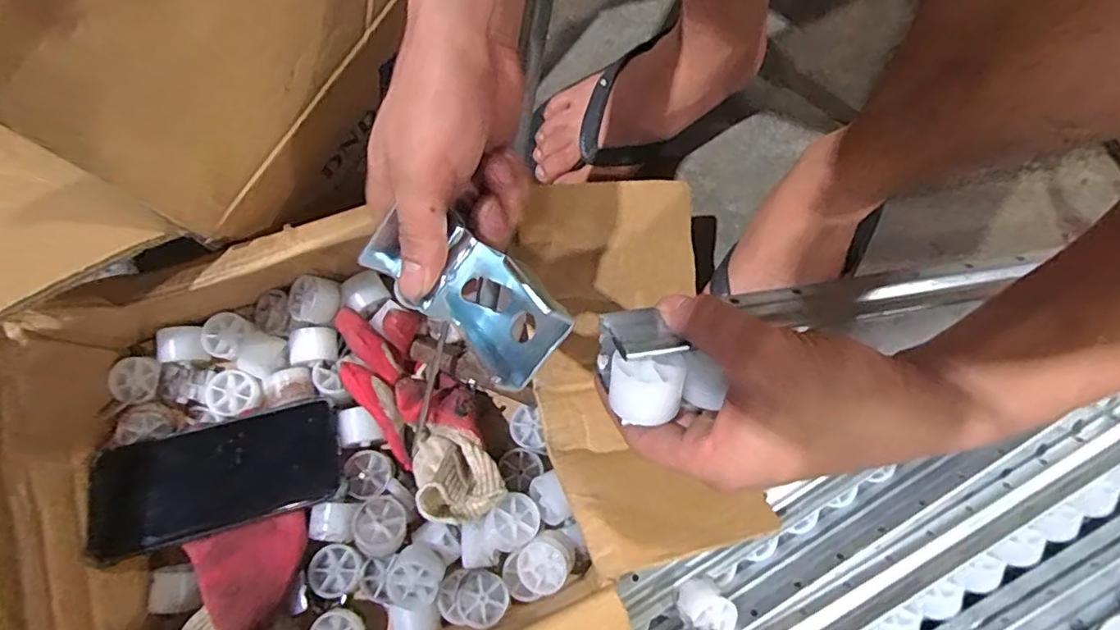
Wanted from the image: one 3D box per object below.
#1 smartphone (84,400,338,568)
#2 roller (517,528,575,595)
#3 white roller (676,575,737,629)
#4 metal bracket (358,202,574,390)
[{"bbox_3d":[-0.245,0.115,0.415,0.170,0.016,0.076,-14,78,-4],"label":"smartphone"},{"bbox_3d":[-0.010,0.168,0.401,0.033,0.021,0.039,32,78,6],"label":"roller"},{"bbox_3d":[0.097,0.197,0.394,0.030,0.032,0.040,-40,81,-9],"label":"white roller"},{"bbox_3d":[-0.043,-0.012,0.285,0.097,0.032,0.049,39,79,8],"label":"metal bracket"}]

